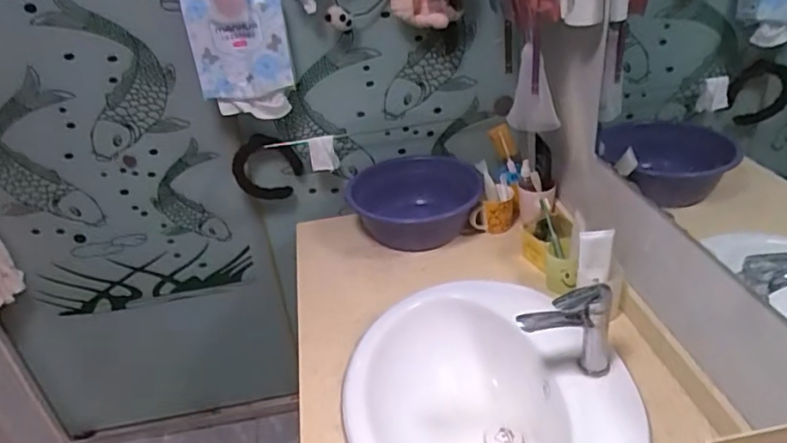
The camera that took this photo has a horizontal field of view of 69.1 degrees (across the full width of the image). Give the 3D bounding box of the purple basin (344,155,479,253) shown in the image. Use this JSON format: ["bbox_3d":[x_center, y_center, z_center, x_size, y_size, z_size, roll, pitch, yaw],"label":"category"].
[{"bbox_3d":[0.053,-0.039,1.350,0.306,0.118,0.273,-9,32,-4],"label":"purple basin"}]

